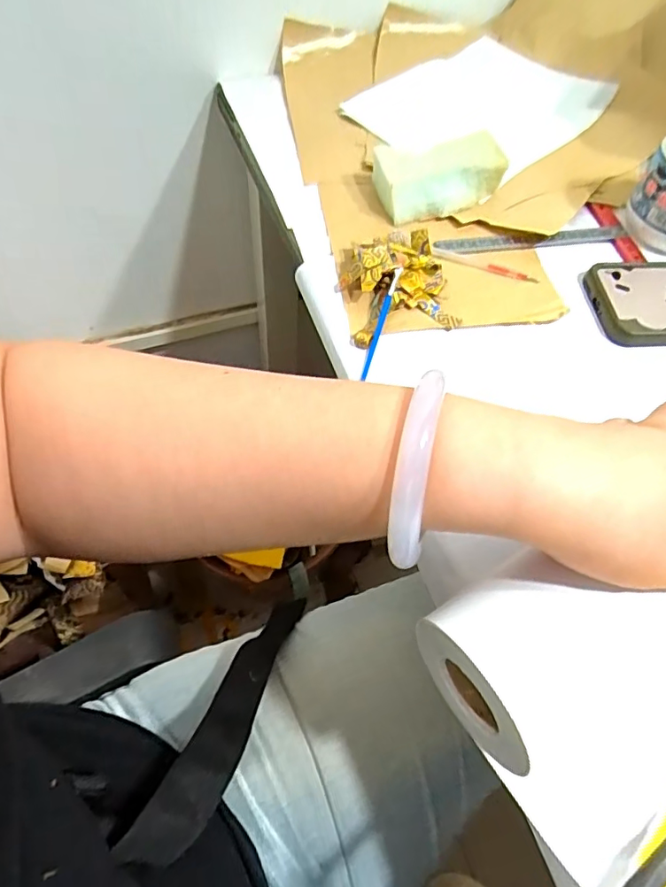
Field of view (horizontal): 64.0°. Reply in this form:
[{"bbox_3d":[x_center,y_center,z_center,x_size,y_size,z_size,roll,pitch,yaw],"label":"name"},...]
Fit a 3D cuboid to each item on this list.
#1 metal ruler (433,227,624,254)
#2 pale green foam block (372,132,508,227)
[{"bbox_3d":[0.165,-0.169,0.444,0.164,0.004,0.017,-7,70,-8],"label":"metal ruler"},{"bbox_3d":[0.088,-0.225,0.451,0.102,0.039,0.055,-15,61,-12],"label":"pale green foam block"}]

